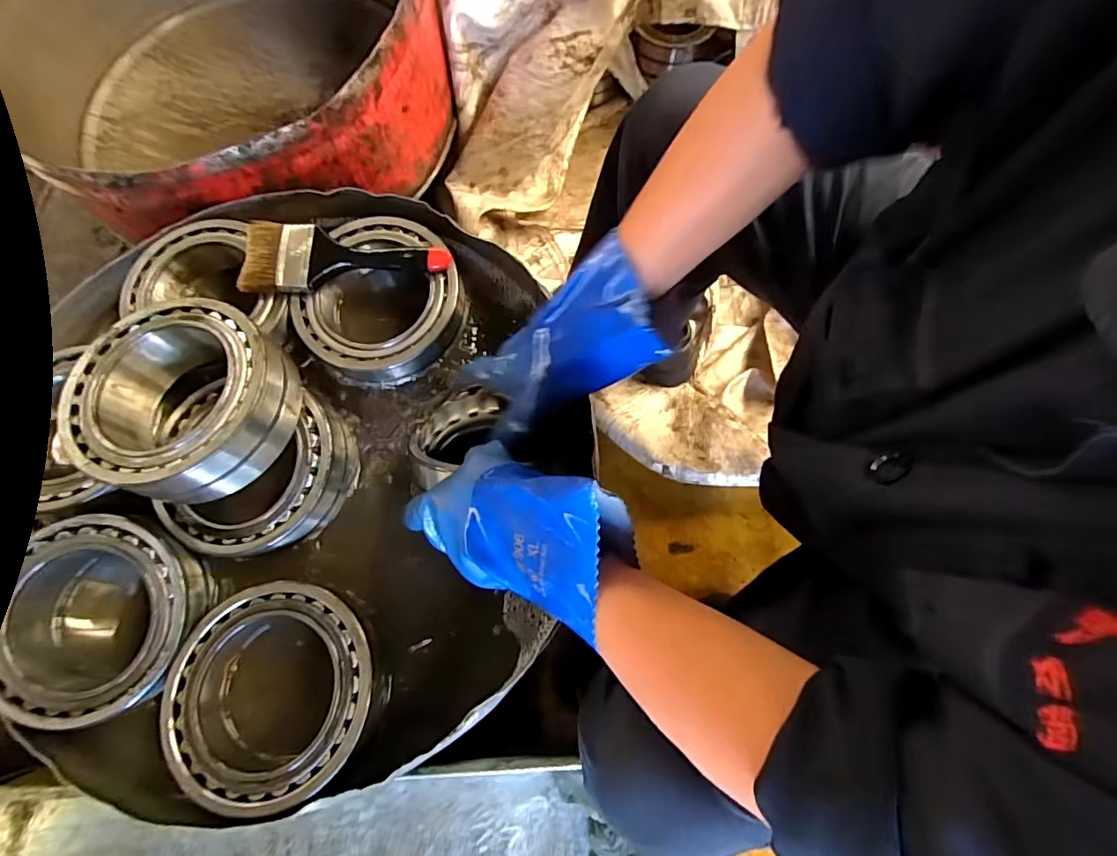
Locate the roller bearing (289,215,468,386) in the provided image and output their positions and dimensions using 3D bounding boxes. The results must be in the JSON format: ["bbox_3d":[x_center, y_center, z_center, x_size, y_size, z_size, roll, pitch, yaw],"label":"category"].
[{"bbox_3d":[-0.189,-0.133,0.528,0.178,0.052,0.164,0,73,1],"label":"roller bearing"}]

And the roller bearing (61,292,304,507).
[{"bbox_3d":[-0.318,-0.027,0.445,0.152,0.071,0.157,0,73,1],"label":"roller bearing"}]

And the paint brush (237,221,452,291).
[{"bbox_3d":[-0.206,-0.168,0.507,0.193,0.022,0.068,-3,73,0],"label":"paint brush"}]

